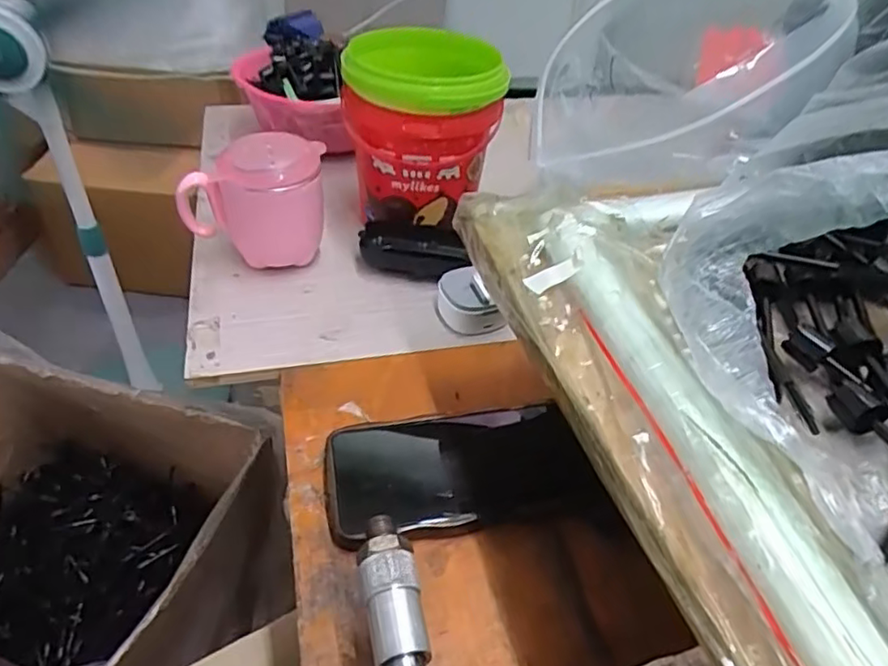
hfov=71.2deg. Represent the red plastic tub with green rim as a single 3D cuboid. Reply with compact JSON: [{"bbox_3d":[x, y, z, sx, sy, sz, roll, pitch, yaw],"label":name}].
[{"bbox_3d":[-0.022,-0.167,0.547,0.126,0.161,0.118,-3,41,-9],"label":"red plastic tub with green rim"}]

